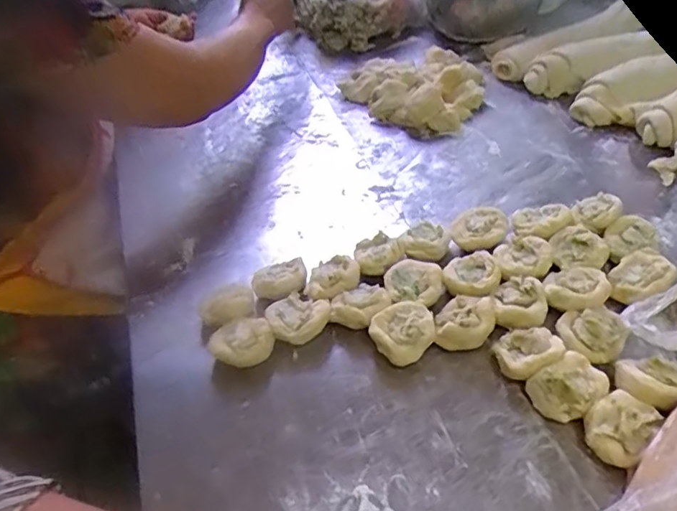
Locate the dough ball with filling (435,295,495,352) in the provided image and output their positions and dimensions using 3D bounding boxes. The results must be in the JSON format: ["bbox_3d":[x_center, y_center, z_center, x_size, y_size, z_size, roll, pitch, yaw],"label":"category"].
[{"bbox_3d":[0.104,0.056,0.458,0.045,0.033,0.044,-4,44,4],"label":"dough ball with filling"}]

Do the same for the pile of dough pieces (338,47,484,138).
[{"bbox_3d":[0.104,-0.219,0.719,0.139,0.043,0.162,-36,51,-26],"label":"pile of dough pieces"}]

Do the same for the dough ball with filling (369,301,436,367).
[{"bbox_3d":[0.052,0.064,0.454,0.051,0.035,0.043,-9,44,-2],"label":"dough ball with filling"}]

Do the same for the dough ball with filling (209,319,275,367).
[{"bbox_3d":[-0.079,0.075,0.463,0.050,0.036,0.034,-19,45,-11],"label":"dough ball with filling"}]

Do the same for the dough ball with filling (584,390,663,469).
[{"bbox_3d":[0.196,0.121,0.387,0.051,0.026,0.039,-35,50,-25],"label":"dough ball with filling"}]

